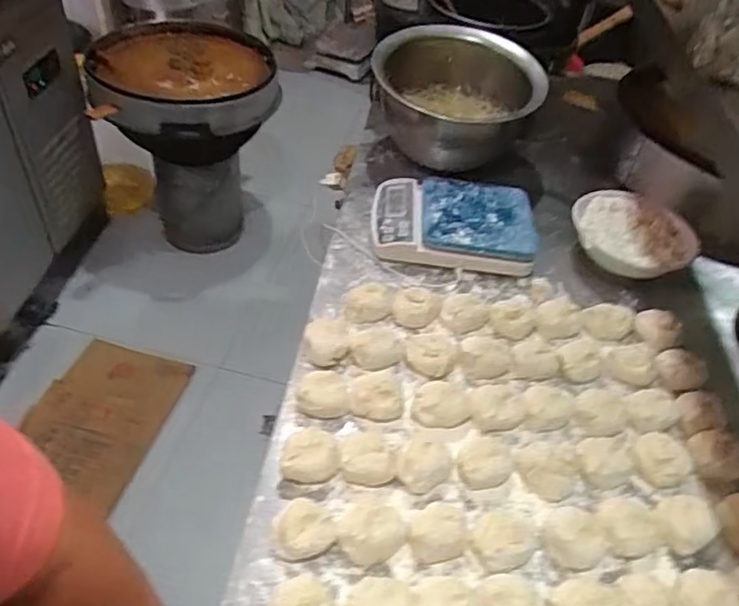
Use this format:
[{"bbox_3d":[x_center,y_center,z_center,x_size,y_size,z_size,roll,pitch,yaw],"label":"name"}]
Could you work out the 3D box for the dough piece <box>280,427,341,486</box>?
[{"bbox_3d":[-0.055,0.144,0.568,0.055,0.031,0.049,5,45,-2],"label":"dough piece"}]

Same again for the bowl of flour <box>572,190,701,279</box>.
[{"bbox_3d":[0.354,-0.090,0.810,0.157,0.069,0.120,35,51,25],"label":"bowl of flour"}]

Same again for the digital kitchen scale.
[{"bbox_3d":[0.110,-0.107,0.821,0.213,0.061,0.142,6,45,-1],"label":"digital kitchen scale"}]

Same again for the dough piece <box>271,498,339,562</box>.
[{"bbox_3d":[-0.055,0.195,0.518,0.056,0.032,0.048,4,45,-3],"label":"dough piece"}]

